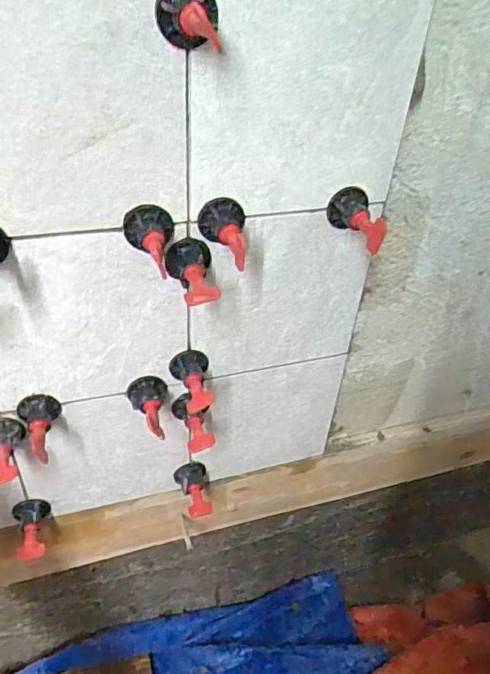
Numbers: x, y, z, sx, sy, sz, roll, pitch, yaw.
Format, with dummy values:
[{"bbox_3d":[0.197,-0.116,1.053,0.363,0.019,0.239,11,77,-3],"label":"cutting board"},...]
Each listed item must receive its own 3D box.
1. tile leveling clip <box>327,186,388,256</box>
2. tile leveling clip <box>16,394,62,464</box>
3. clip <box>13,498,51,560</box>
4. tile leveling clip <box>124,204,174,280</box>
[{"bbox_3d":[0.076,-0.081,0.371,0.030,0.024,0.048,0,40,-6],"label":"tile leveling clip"},{"bbox_3d":[-0.153,0.068,0.408,0.031,0.028,0.043,-14,44,-21],"label":"tile leveling clip"},{"bbox_3d":[-0.189,0.173,0.479,0.029,0.026,0.047,-10,42,-18],"label":"clip"},{"bbox_3d":[-0.059,-0.061,0.336,0.031,0.028,0.041,-3,41,-10],"label":"tile leveling clip"}]

